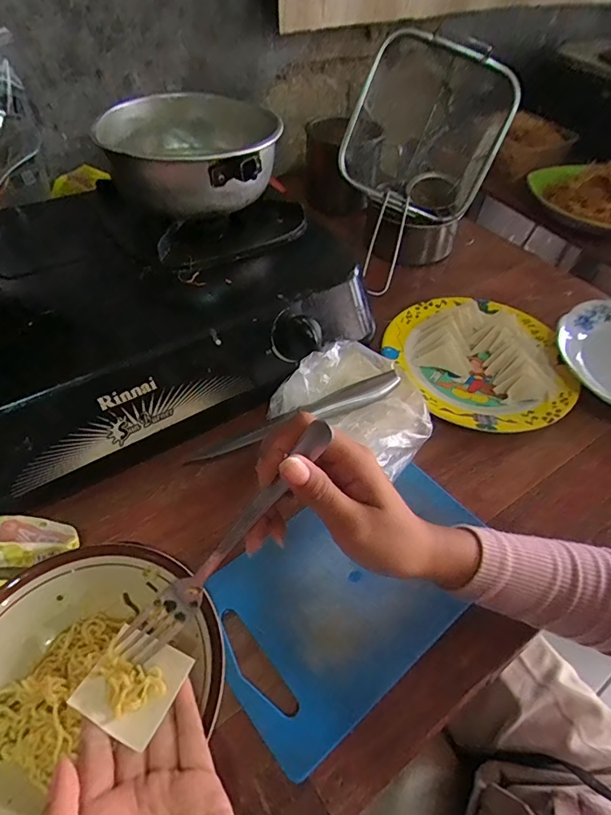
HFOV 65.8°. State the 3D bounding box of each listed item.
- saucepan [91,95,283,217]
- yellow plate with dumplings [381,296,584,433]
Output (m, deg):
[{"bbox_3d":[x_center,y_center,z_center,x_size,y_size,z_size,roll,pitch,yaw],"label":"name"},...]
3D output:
[{"bbox_3d":[-0.122,-0.285,0.522,0.185,0.065,0.185,3,51,-1],"label":"saucepan"},{"bbox_3d":[0.202,-0.058,0.555,0.202,0.024,0.209,2,51,-2],"label":"yellow plate with dumplings"}]

